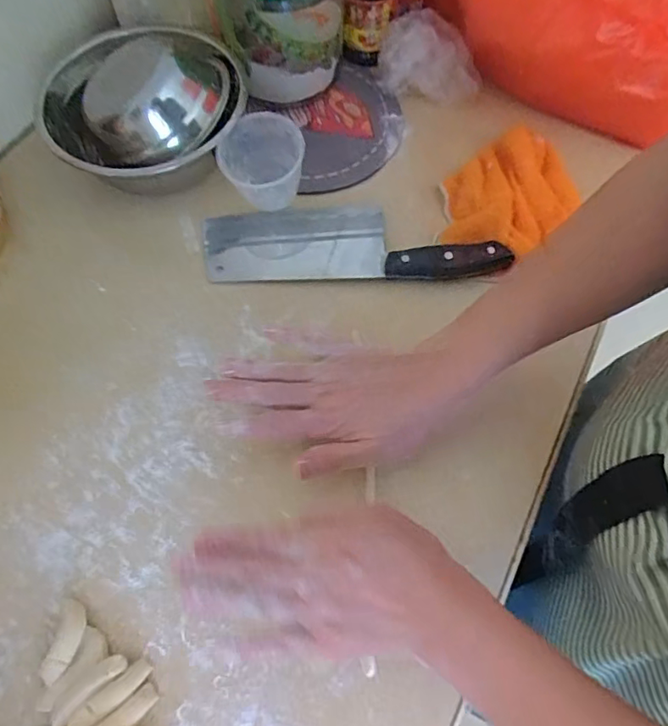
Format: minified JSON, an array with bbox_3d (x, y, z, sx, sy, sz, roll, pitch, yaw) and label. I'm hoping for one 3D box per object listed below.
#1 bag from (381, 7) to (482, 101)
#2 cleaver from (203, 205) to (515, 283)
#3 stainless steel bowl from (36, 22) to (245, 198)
[{"bbox_3d":[0.100,-0.316,0.568,0.104,0.065,0.052,3,65,0],"label":"bag"},{"bbox_3d":[0.016,-0.111,0.493,0.263,0.017,0.078,1,65,-1],"label":"cleaver"},{"bbox_3d":[-0.177,-0.245,0.518,0.183,0.073,0.194,1,65,-1],"label":"stainless steel bowl"}]

